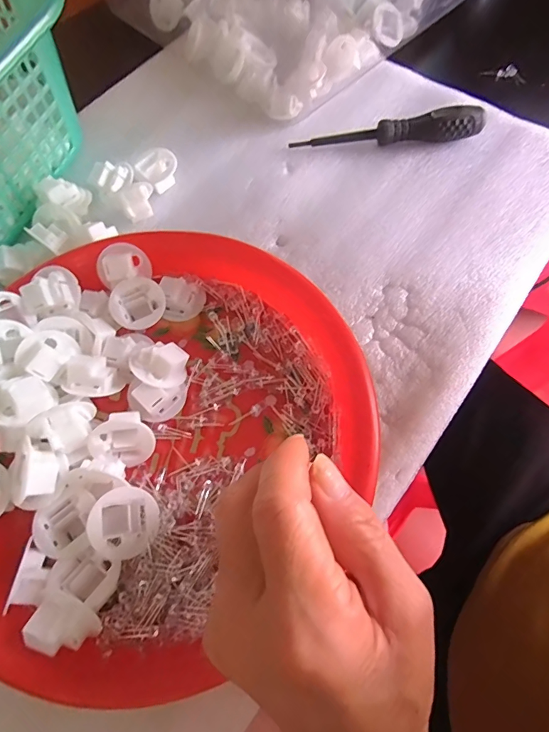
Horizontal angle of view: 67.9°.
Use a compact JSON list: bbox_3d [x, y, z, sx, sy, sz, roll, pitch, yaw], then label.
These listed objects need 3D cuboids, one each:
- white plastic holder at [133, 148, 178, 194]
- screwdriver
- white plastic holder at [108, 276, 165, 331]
[{"bbox_3d":[-0.086,-0.147,0.305,0.023,0.017,0.026,40,75,16],"label":"white plastic holder"},{"bbox_3d":[0.086,-0.180,0.313,0.140,0.020,0.016,-3,68,1],"label":"screwdriver"},{"bbox_3d":[-0.085,-0.039,0.251,0.030,0.010,0.032,37,74,15],"label":"white plastic holder"}]

